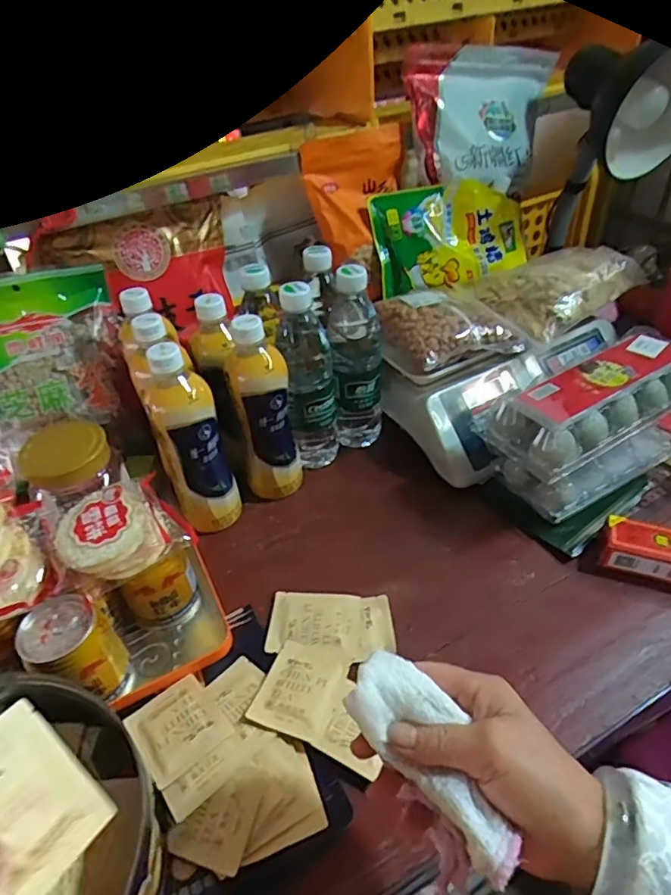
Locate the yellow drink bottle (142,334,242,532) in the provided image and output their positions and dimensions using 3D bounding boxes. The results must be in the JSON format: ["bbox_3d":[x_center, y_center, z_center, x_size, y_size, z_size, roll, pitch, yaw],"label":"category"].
[{"bbox_3d":[-0.140,-0.010,0.537,0.065,0.193,0.071,-14,42,-13],"label":"yellow drink bottle"}]

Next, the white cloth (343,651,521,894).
[{"bbox_3d":[0.047,0.158,0.278,0.049,0.022,0.108,-21,57,-20],"label":"white cloth"}]

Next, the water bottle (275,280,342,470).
[{"bbox_3d":[-0.025,-0.072,0.591,0.057,0.208,0.061,-4,40,-1],"label":"water bottle"}]

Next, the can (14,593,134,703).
[{"bbox_3d":[-0.205,0.163,0.437,0.058,0.078,0.060,-2,40,2],"label":"can"}]

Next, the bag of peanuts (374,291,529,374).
[{"bbox_3d":[0.126,-0.137,0.623,0.140,0.048,0.133,-19,43,-18],"label":"bag of peanuts"}]

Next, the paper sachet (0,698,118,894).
[{"bbox_3d":[-0.158,0.179,0.275,0.080,0.005,0.064,52,31,0],"label":"paper sachet"}]

